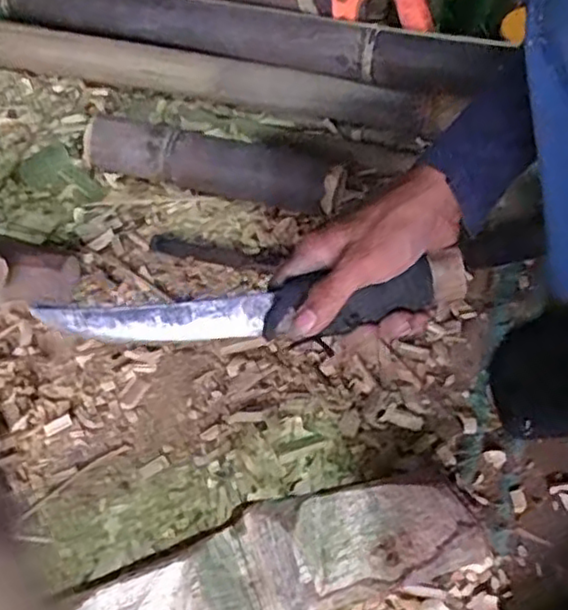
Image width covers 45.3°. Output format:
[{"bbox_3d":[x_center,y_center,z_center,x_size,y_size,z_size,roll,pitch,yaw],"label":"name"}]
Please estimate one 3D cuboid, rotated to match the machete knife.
[{"bbox_3d":[-0.019,0.004,0.485,0.294,0.039,0.035,-6,58,2],"label":"machete knife"}]

